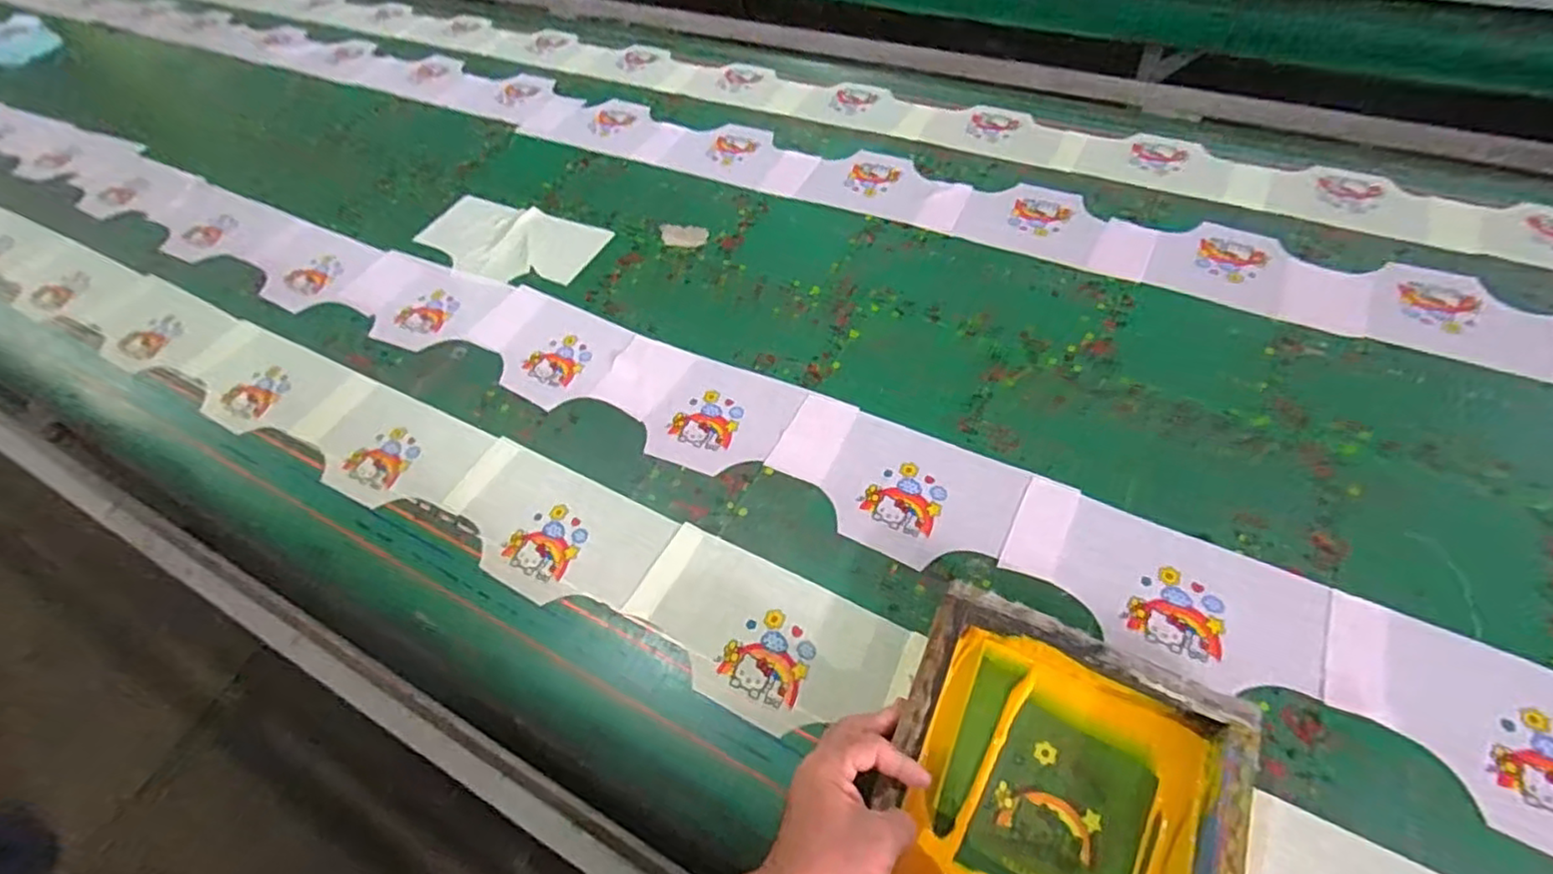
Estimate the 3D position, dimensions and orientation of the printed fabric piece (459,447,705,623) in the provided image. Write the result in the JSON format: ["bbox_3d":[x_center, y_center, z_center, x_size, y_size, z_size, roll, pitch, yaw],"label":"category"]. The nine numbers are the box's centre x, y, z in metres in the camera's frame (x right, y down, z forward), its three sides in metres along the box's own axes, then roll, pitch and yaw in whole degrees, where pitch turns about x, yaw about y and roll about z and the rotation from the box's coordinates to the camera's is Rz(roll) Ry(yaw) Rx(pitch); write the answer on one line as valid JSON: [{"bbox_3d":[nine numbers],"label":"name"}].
[{"bbox_3d":[-0.220,0.106,0.702,0.255,0.004,0.137,21,59,20],"label":"printed fabric piece"}]

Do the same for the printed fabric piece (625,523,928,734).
[{"bbox_3d":[-0.011,0.185,0.622,0.264,0.004,0.138,21,59,20],"label":"printed fabric piece"}]

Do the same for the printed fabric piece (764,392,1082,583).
[{"bbox_3d":[0.138,0.056,0.699,0.305,0.006,0.148,23,59,21],"label":"printed fabric piece"}]

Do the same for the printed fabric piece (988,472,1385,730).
[{"bbox_3d":[0.370,0.146,0.609,0.309,0.004,0.137,22,59,20],"label":"printed fabric piece"}]

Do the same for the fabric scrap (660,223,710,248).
[{"bbox_3d":[-0.137,-0.295,0.981,0.079,0.004,0.042,10,55,13],"label":"fabric scrap"}]

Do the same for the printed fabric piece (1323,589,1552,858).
[{"bbox_3d":[0.584,0.239,0.519,0.269,0.005,0.148,22,59,20],"label":"printed fabric piece"}]

